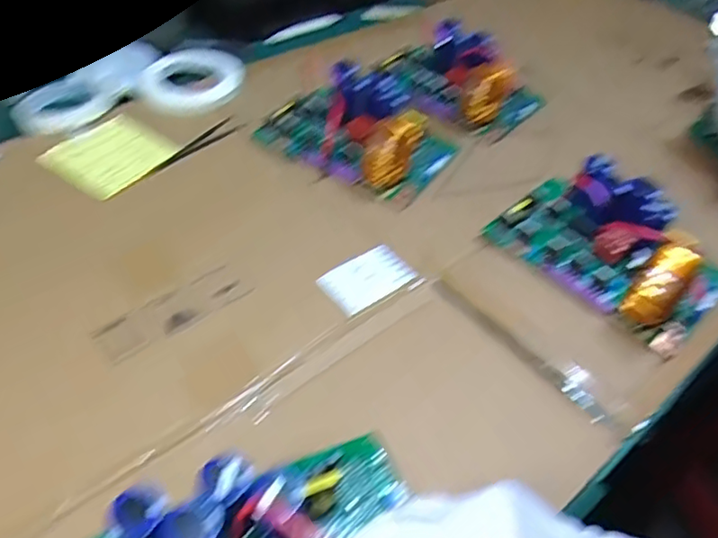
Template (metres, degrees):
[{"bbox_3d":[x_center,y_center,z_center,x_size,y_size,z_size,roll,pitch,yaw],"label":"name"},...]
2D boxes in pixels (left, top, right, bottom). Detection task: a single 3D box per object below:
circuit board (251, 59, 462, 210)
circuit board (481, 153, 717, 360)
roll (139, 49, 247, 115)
[{"bbox_3d":[0.006,-0.159,0.643,0.190,0.063,0.135,26,49,18],"label":"circuit board"},{"bbox_3d":[0.235,-0.029,0.544,0.133,0.066,0.194,-31,57,-30],"label":"circuit board"},{"bbox_3d":[-0.200,-0.228,0.714,0.114,0.018,0.127,14,47,7],"label":"roll"}]

